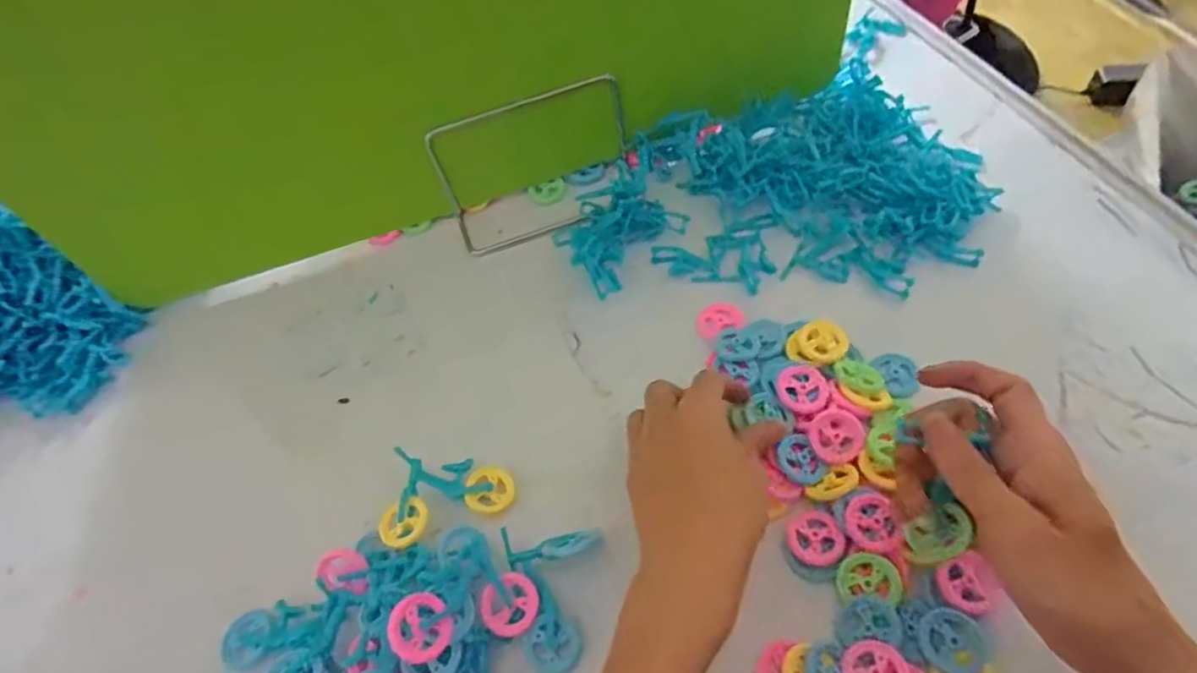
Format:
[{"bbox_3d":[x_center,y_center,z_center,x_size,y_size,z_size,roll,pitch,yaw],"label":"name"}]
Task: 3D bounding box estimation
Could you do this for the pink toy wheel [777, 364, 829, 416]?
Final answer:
[{"bbox_3d":[0.123,0.032,0.379,0.030,0.006,0.032,-5,56,7],"label":"pink toy wheel"}]

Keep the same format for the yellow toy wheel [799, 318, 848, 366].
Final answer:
[{"bbox_3d":[0.141,0.003,0.398,0.029,0.009,0.026,17,61,20],"label":"yellow toy wheel"}]

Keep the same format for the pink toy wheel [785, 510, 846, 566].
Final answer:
[{"bbox_3d":[0.116,0.108,0.339,0.028,0.007,0.029,-5,56,7],"label":"pink toy wheel"}]

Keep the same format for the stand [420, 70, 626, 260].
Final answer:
[{"bbox_3d":[-0.044,-0.133,0.493,0.158,0.080,0.070,-23,55,-6],"label":"stand"}]

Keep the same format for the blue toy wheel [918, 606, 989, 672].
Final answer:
[{"bbox_3d":[0.170,0.146,0.303,0.030,0.007,0.029,-5,56,7],"label":"blue toy wheel"}]

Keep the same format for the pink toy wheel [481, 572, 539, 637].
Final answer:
[{"bbox_3d":[-0.045,0.139,0.330,0.030,0.004,0.029,8,67,-20],"label":"pink toy wheel"}]

